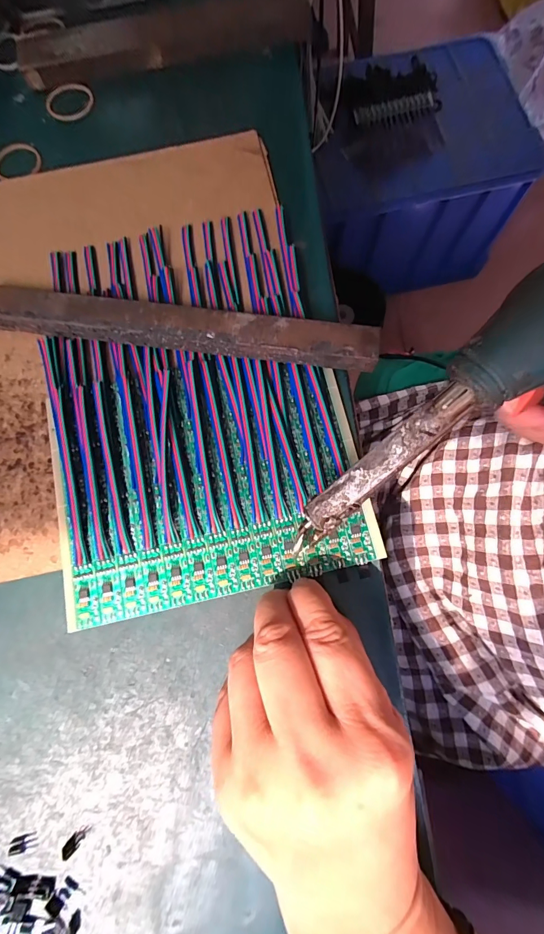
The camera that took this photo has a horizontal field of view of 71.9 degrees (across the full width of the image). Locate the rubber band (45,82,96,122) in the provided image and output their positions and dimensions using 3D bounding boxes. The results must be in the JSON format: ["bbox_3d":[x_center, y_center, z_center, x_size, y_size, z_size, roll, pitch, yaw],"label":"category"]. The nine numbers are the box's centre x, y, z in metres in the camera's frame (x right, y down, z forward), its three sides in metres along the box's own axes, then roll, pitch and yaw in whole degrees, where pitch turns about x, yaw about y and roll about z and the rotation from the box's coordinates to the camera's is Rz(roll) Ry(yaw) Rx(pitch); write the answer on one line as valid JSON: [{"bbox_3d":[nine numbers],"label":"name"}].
[{"bbox_3d":[-0.145,-0.262,0.270,0.034,0.007,0.024,-5,79,0],"label":"rubber band"}]

